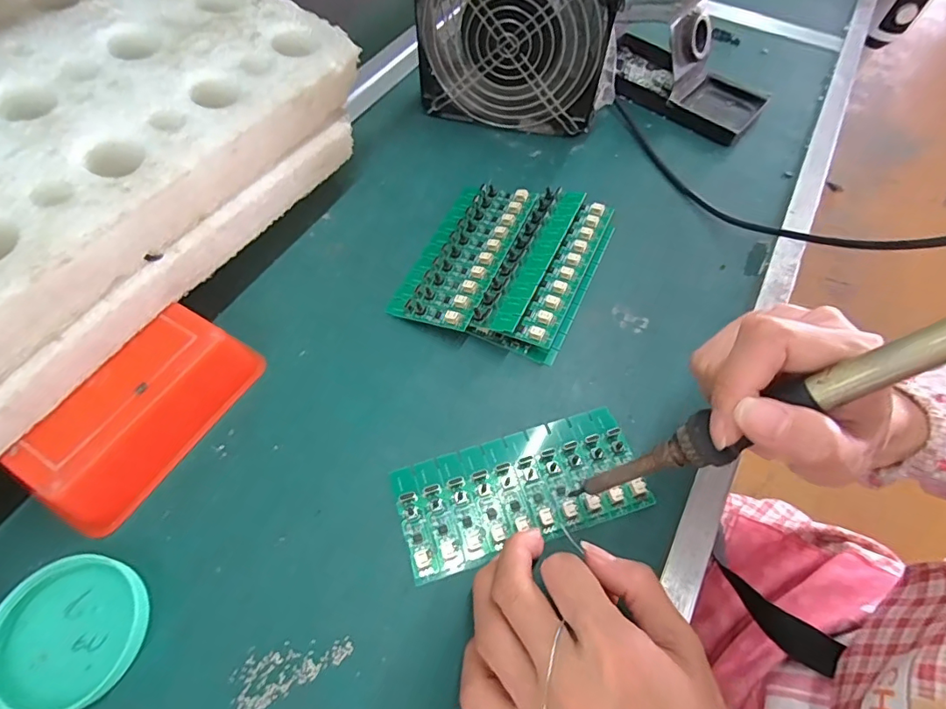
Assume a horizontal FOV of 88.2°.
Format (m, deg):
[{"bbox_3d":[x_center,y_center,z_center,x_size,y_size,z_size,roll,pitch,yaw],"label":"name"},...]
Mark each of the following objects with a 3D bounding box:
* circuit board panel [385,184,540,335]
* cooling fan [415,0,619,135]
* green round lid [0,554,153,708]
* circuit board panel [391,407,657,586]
[{"bbox_3d":[-0.006,-0.078,0.357,0.063,0.006,0.136,14,60,23],"label":"circuit board panel"},{"bbox_3d":[0.033,-0.266,0.391,0.152,0.155,0.058,9,61,3],"label":"cooling fan"},{"bbox_3d":[-0.194,0.132,0.232,0.066,0.014,0.064,1,60,-2],"label":"green round lid"},{"bbox_3d":[0.028,0.075,0.278,0.137,0.007,0.063,-16,62,-11],"label":"circuit board panel"}]

